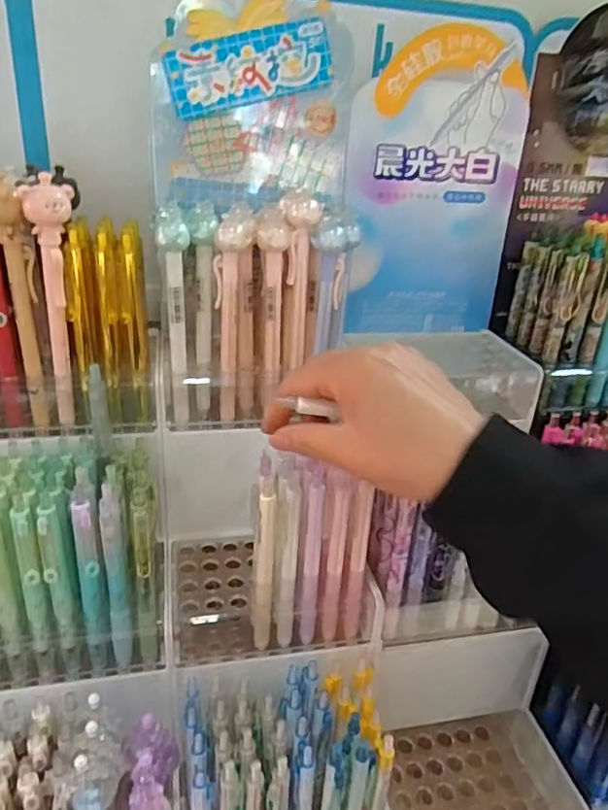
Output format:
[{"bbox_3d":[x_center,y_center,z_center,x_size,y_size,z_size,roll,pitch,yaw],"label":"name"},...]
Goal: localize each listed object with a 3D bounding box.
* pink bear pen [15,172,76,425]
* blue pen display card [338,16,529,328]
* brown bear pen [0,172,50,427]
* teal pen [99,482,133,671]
[{"bbox_3d":[-0.148,-0.058,0.357,0.026,0.149,0.013,-5,27,-17],"label":"pink bear pen"},{"bbox_3d":[0.103,-0.162,0.452,0.140,0.214,0.006,-6,27,-10],"label":"blue pen display card"},{"bbox_3d":[-0.174,-0.057,0.361,0.022,0.156,0.021,-10,29,-25],"label":"brown bear pen"},{"bbox_3d":[-0.114,0.109,0.357,0.012,0.134,0.013,-6,28,-20],"label":"teal pen"}]

